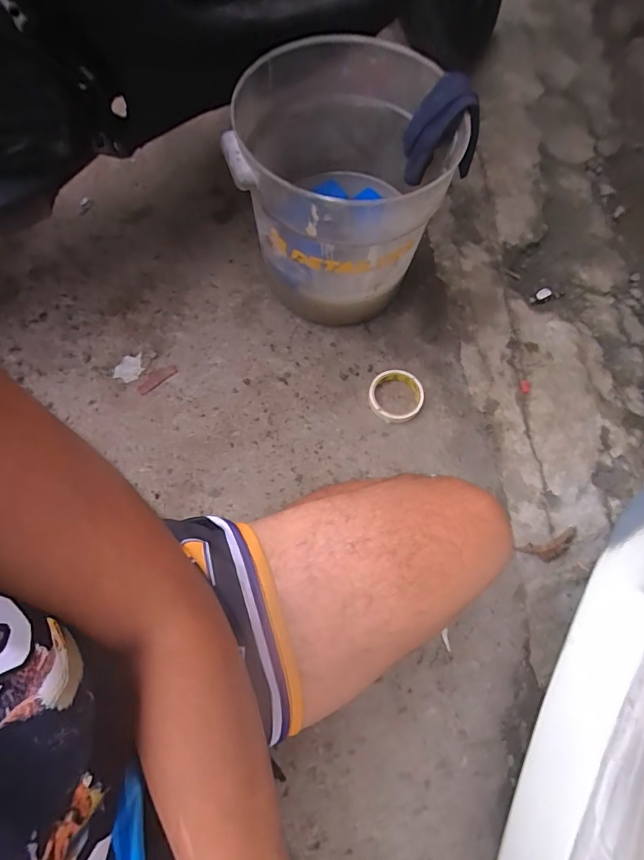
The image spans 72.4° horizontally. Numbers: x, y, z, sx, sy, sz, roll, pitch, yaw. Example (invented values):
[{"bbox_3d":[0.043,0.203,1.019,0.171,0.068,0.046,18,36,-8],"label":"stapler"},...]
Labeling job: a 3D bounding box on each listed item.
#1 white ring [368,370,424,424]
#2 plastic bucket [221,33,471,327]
[{"bbox_3d":[0.128,-0.058,0.769,0.091,0.027,0.099,0,72,0],"label":"white ring"},{"bbox_3d":[0.040,-0.371,0.728,0.311,0.324,0.314,0,72,0],"label":"plastic bucket"}]

